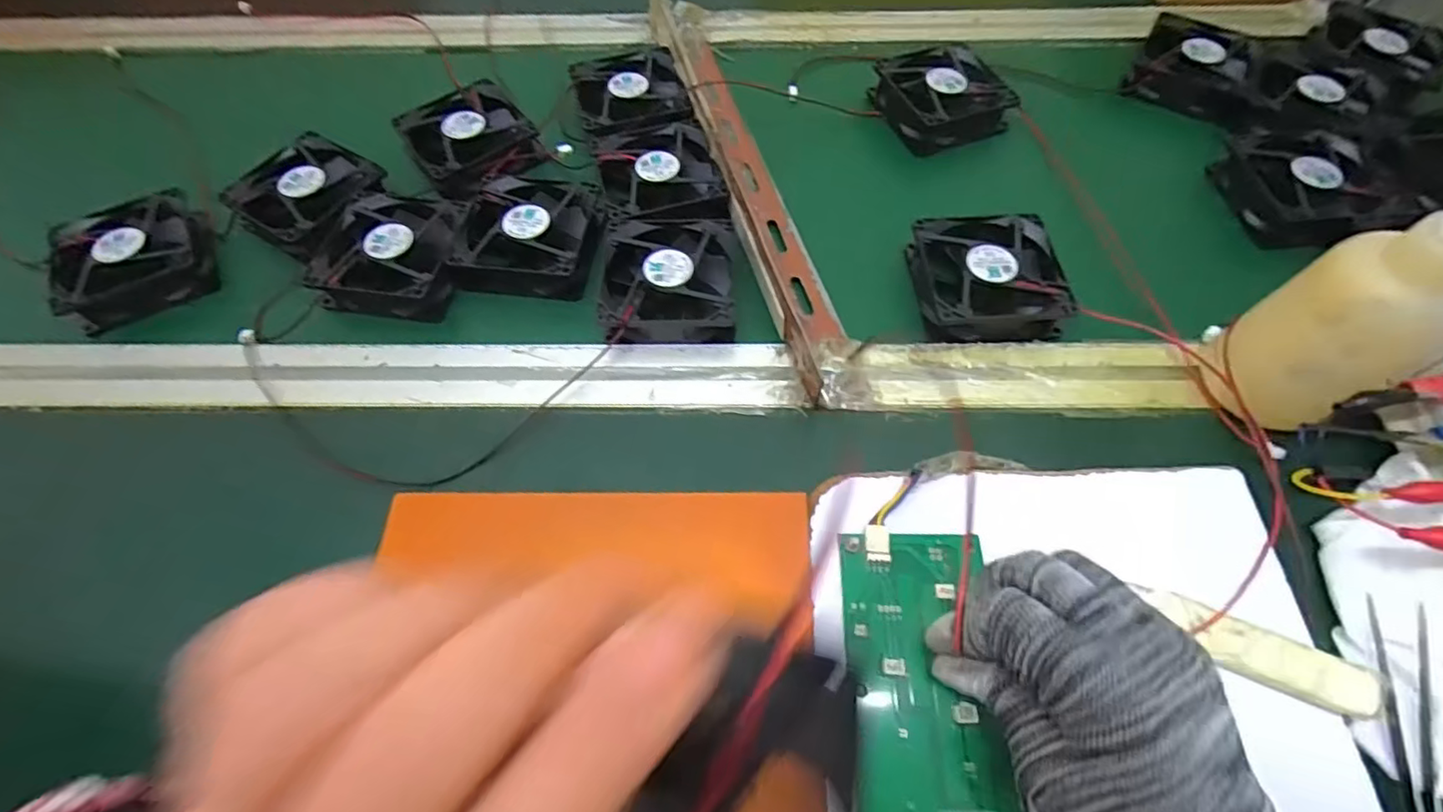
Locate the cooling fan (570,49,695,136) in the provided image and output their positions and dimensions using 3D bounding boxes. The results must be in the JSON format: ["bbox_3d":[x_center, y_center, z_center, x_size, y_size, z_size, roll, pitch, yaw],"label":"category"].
[{"bbox_3d":[-0.066,-0.229,0.458,0.077,0.020,0.080,-14,58,-8],"label":"cooling fan"}]

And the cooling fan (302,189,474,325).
[{"bbox_3d":[-0.207,-0.096,0.397,0.086,0.030,0.083,11,58,8],"label":"cooling fan"}]

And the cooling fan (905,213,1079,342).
[{"bbox_3d":[0.161,-0.076,0.377,0.082,0.028,0.086,1,57,1],"label":"cooling fan"}]

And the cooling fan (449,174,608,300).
[{"bbox_3d":[-0.118,-0.112,0.402,0.085,0.028,0.086,7,58,6],"label":"cooling fan"}]

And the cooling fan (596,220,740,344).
[{"bbox_3d":[-0.032,-0.078,0.381,0.078,0.028,0.085,0,57,1],"label":"cooling fan"}]

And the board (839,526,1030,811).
[{"bbox_3d":[0.085,0.119,0.259,0.064,0.009,0.133,-2,62,0],"label":"board"}]

